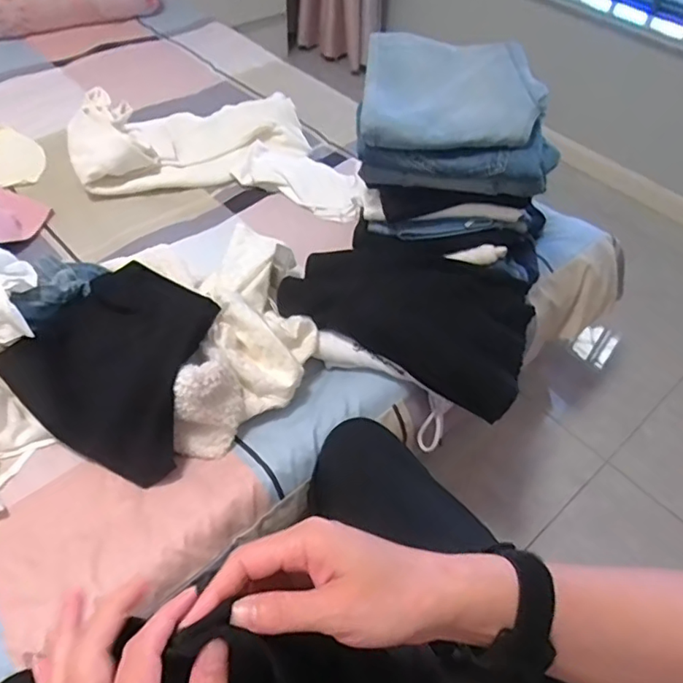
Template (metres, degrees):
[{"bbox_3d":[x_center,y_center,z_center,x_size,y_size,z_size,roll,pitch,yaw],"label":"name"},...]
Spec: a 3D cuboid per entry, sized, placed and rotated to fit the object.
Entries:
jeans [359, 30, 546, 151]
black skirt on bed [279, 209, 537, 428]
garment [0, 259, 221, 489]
[{"bbox_3d":[0.166,-0.400,0.855,0.250,0.053,0.286,4,51,0],"label":"jeans"},{"bbox_3d":[0.113,-0.071,0.841,0.367,0.089,0.241,25,54,17],"label":"black skirt on bed"},{"bbox_3d":[-0.302,0.011,0.767,0.259,0.131,0.257,21,53,13],"label":"garment"}]

